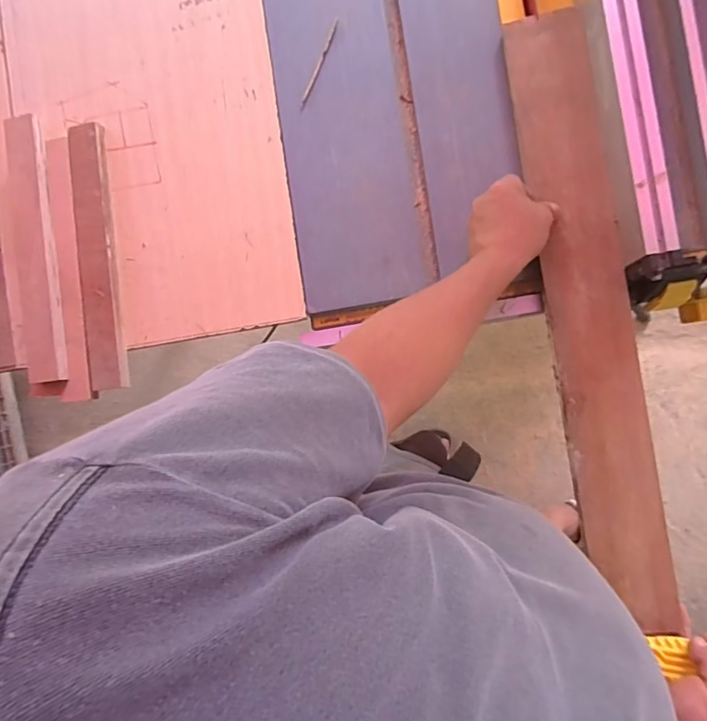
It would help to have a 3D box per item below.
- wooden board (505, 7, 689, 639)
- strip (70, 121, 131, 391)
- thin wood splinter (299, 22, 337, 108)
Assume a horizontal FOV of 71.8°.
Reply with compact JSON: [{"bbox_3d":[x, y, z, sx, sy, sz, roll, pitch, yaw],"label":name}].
[{"bbox_3d":[0.263,-0.046,0.533,0.087,0.019,0.660,-9,88,9],"label":"wooden board"},{"bbox_3d":[-0.347,-0.139,0.659,0.048,0.023,0.352,-6,88,10],"label":"strip"},{"bbox_3d":[-0.043,-0.374,0.620,0.007,0.007,0.113,26,92,9],"label":"thin wood splinter"}]

